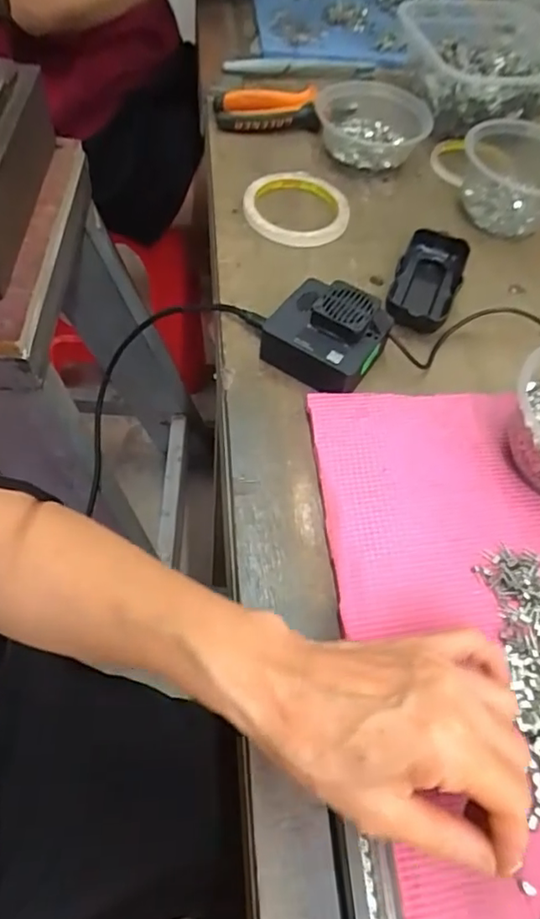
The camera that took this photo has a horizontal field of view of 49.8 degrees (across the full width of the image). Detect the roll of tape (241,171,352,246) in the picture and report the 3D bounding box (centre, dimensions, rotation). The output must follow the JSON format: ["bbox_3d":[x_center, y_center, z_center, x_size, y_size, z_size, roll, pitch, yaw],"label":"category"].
[{"bbox_3d":[0.027,-0.238,0.541,0.094,0.015,0.099,3,58,-5],"label":"roll of tape"}]

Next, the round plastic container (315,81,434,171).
[{"bbox_3d":[0.106,-0.347,0.593,0.108,0.038,0.116,3,58,-5],"label":"round plastic container"}]

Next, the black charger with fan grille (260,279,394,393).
[{"bbox_3d":[0.042,-0.095,0.434,0.080,0.041,0.071,32,61,15],"label":"black charger with fan grille"}]

